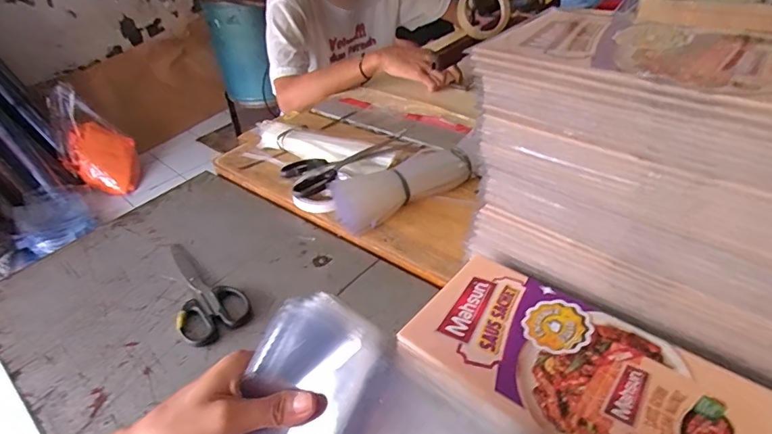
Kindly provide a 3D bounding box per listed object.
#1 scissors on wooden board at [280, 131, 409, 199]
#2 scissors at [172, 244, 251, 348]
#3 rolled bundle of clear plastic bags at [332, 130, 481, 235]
[{"bbox_3d":[-0.052,-0.089,0.701,0.207,0.025,0.101,-23,40,-20],"label":"scissors on wooden board"},{"bbox_3d":[-0.221,0.079,0.555,0.076,0.005,0.203,-23,40,-20],"label":"scissors"},{"bbox_3d":[0.025,-0.046,0.621,0.198,0.054,0.080,-20,39,-16],"label":"rolled bundle of clear plastic bags"}]

